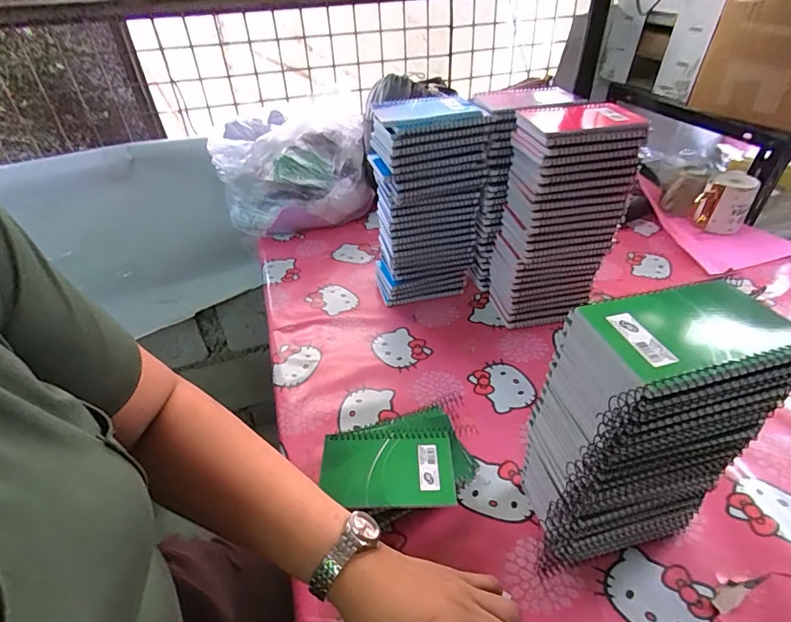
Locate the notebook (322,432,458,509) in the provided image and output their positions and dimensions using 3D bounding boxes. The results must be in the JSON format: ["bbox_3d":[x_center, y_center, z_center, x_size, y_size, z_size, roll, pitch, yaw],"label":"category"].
[{"bbox_3d":[-0.008,0.157,0.447,0.131,0.008,0.085,-1,39,2],"label":"notebook"}]

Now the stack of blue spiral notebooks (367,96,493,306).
[{"bbox_3d":[0.043,-0.154,0.663,0.148,0.286,0.099,-15,40,-15],"label":"stack of blue spiral notebooks"}]

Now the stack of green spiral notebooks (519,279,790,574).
[{"bbox_3d":[0.196,0.107,0.372,0.144,0.240,0.090,-8,39,-6],"label":"stack of green spiral notebooks"}]

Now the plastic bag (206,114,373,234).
[{"bbox_3d":[-0.208,-0.279,0.921,0.281,0.191,0.198,4,39,8],"label":"plastic bag"}]

